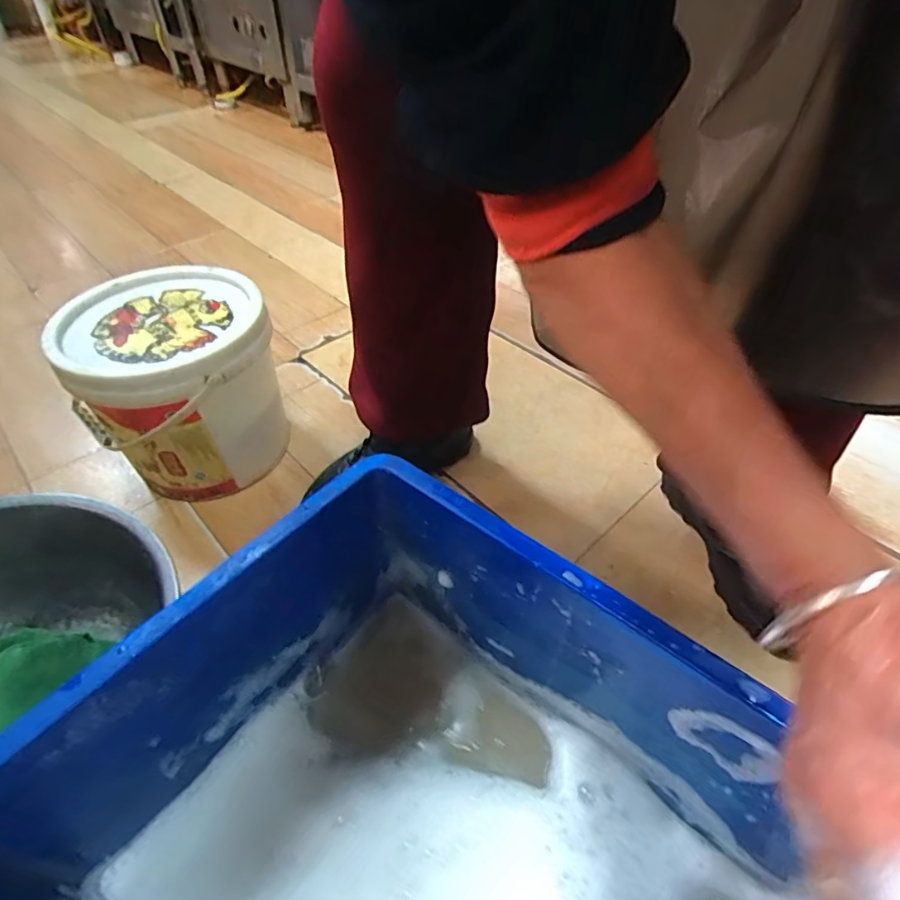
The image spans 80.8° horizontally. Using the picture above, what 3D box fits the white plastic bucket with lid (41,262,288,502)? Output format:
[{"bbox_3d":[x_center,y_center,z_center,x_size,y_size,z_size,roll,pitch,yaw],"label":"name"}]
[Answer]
[{"bbox_3d":[-0.343,-0.070,0.696,0.237,0.226,0.215,-13,47,-13],"label":"white plastic bucket with lid"}]

